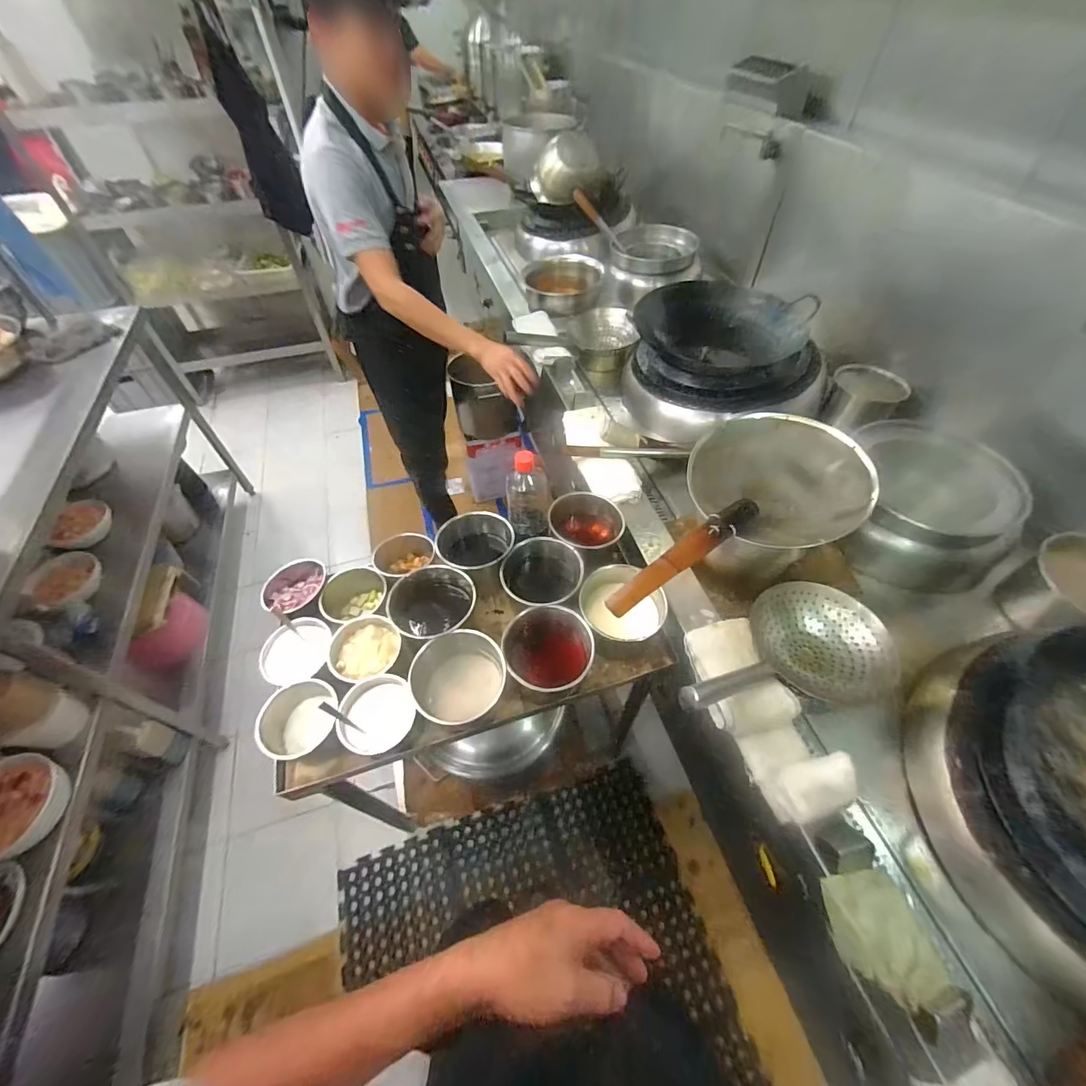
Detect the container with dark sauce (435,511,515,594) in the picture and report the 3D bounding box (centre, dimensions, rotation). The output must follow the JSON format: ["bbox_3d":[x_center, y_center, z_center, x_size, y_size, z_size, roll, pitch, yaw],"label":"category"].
[{"bbox_3d":[-0.135,0.017,0.920,0.144,0.109,0.129,15,53,12],"label":"container with dark sauce"}]

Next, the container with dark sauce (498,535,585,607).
[{"bbox_3d":[-0.003,0.081,0.873,0.148,0.129,0.131,3,52,3],"label":"container with dark sauce"}]

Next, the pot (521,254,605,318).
[{"bbox_3d":[0.065,-0.850,1.496,0.251,0.098,0.246,0,52,0],"label":"pot"}]

